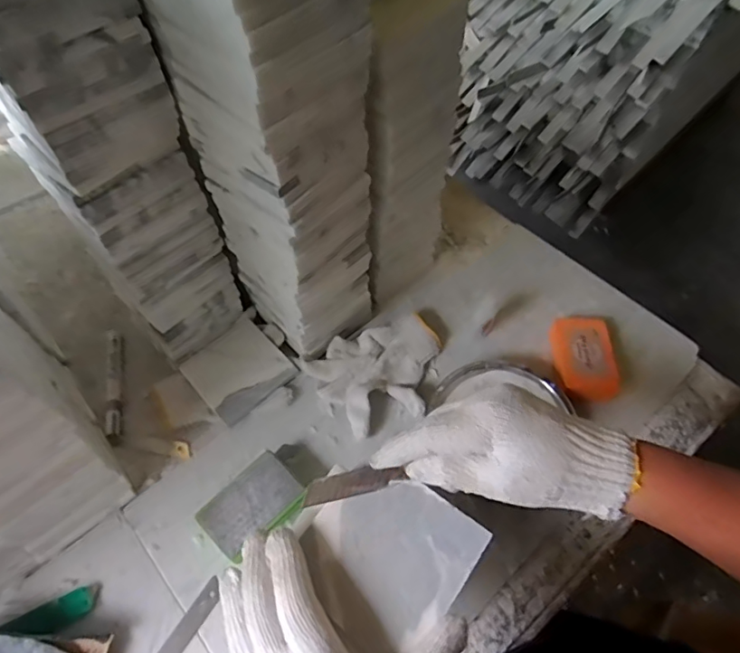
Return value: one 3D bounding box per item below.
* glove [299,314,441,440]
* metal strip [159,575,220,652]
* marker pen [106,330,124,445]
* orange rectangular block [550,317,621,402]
[{"bbox_3d":[0.013,0.056,0.590,0.158,0.036,0.115,-18,56,-10],"label":"glove"},{"bbox_3d":[-0.172,0.283,0.471,0.020,0.004,0.102,24,65,27],"label":"metal strip"},{"bbox_3d":[-0.303,0.066,0.614,0.015,0.014,0.150,-13,55,-7],"label":"marker pen"},{"bbox_3d":[0.248,0.040,0.600,0.061,0.032,0.104,-1,56,-3],"label":"orange rectangular block"}]

